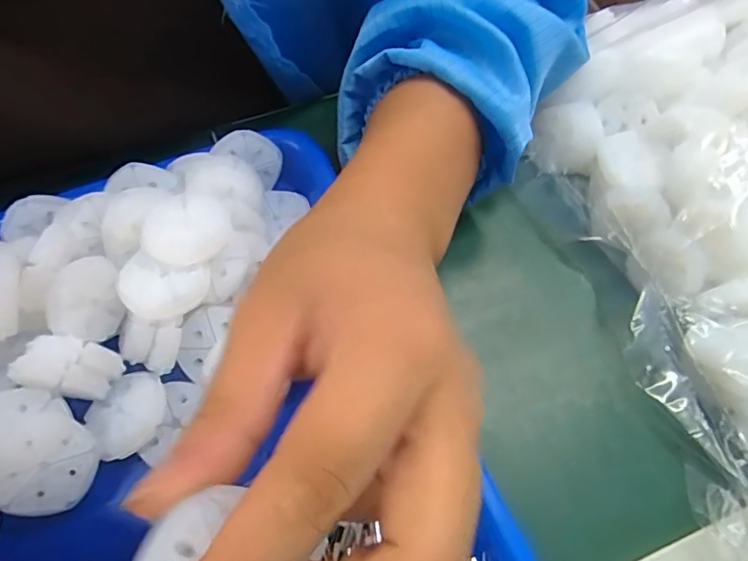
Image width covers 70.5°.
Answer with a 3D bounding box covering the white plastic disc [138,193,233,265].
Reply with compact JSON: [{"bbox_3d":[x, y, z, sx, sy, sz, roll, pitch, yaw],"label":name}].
[{"bbox_3d":[-0.085,-0.023,0.240,0.038,0.009,0.035,0,64,-1],"label":"white plastic disc"}]

